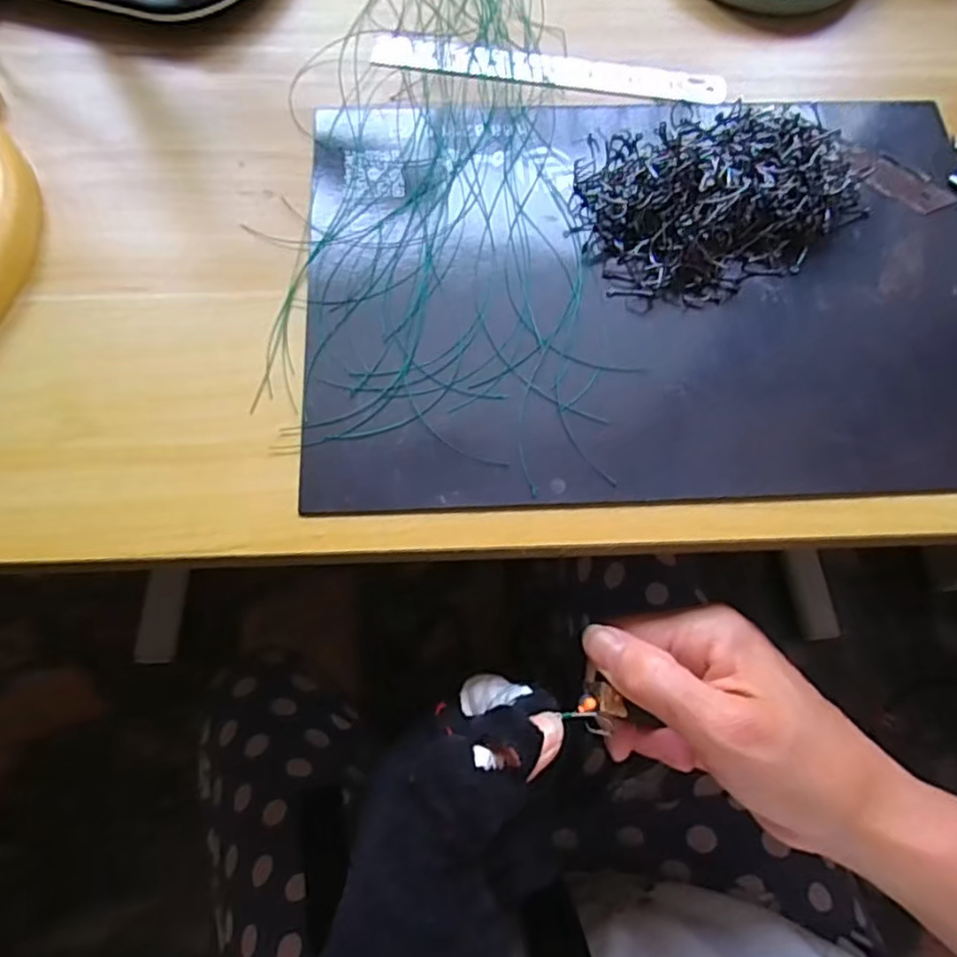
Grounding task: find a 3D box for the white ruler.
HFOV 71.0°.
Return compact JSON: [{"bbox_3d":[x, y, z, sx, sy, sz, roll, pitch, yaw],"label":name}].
[{"bbox_3d":[0.035,-0.205,0.332,0.172,0.004,0.021,8,70,1],"label":"white ruler"}]

